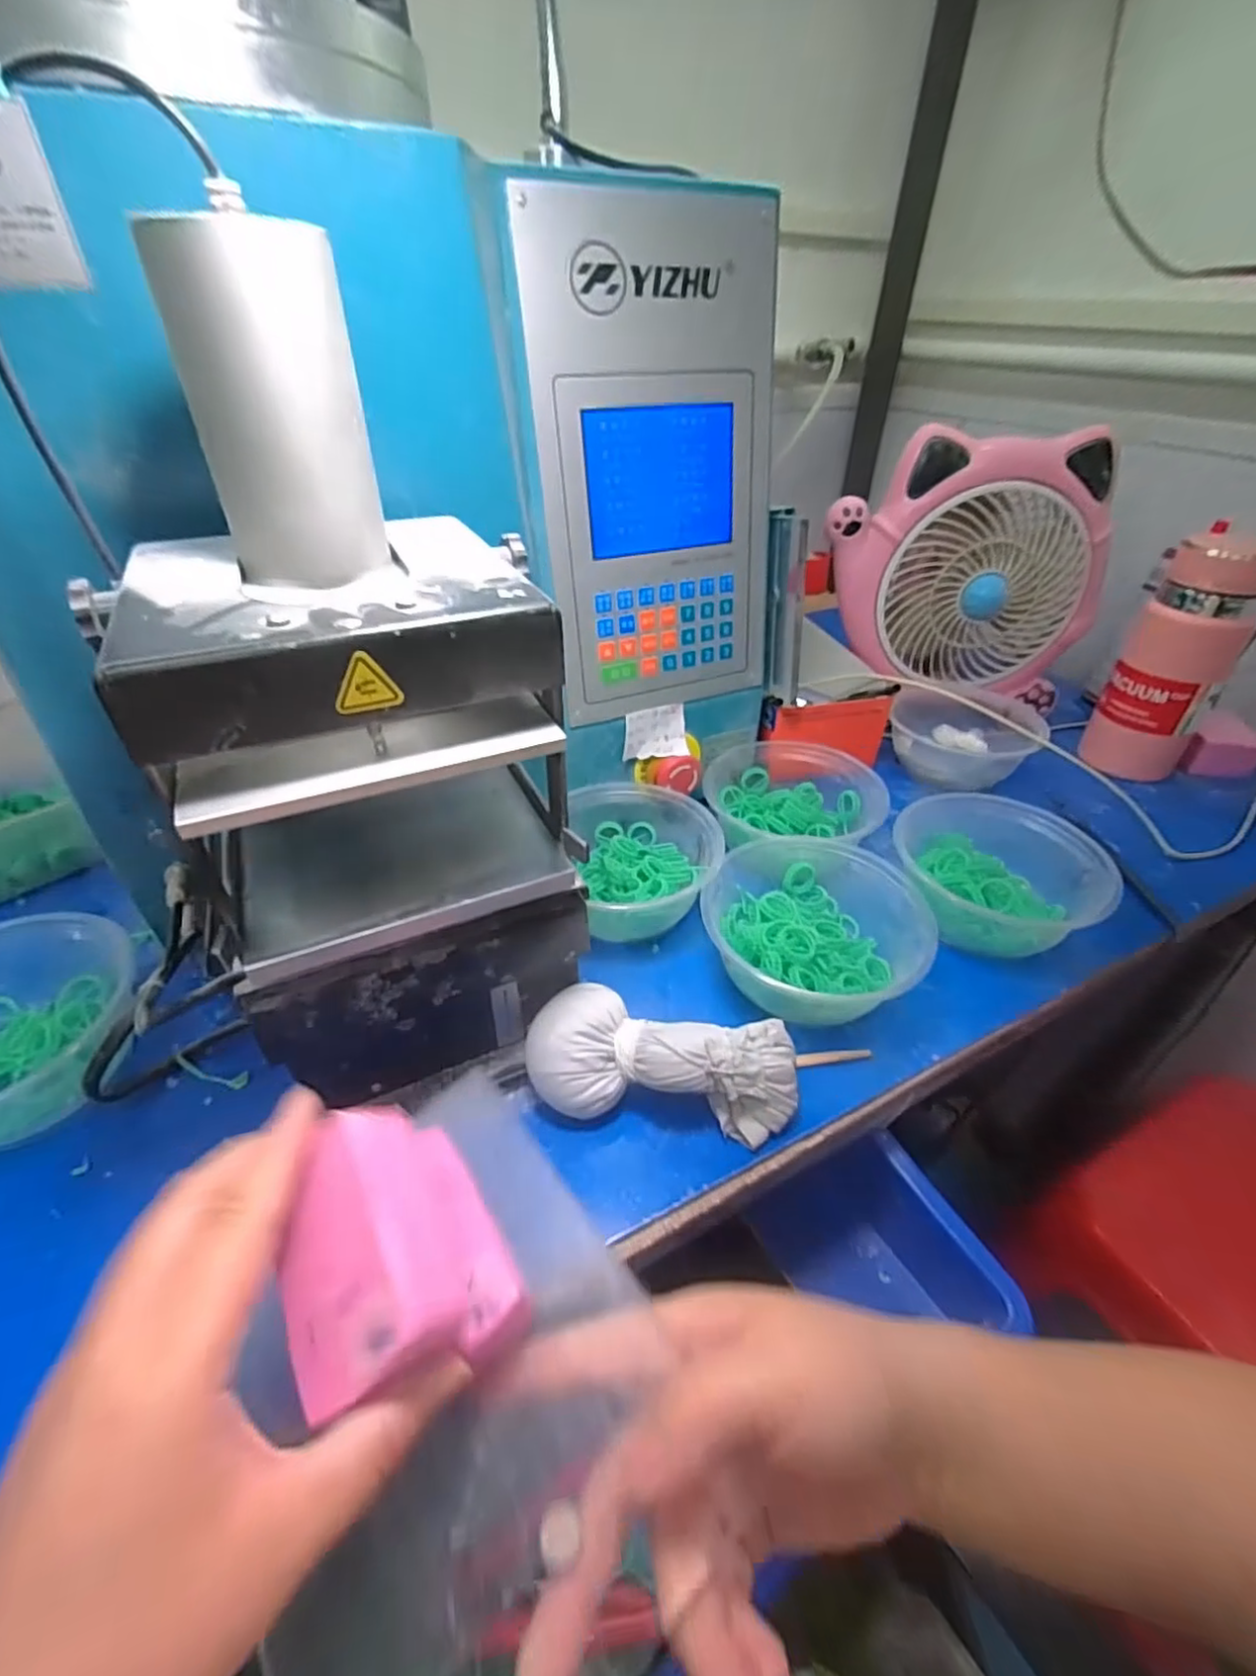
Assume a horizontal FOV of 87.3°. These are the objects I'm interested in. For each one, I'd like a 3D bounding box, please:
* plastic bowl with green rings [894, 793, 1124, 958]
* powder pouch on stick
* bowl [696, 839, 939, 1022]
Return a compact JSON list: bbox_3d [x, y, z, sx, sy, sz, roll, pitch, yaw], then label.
[{"bbox_3d":[0.256,0.022,0.457,0.133,0.053,0.117,26,45,28],"label":"plastic bowl with green rings"},{"bbox_3d":[0.024,0.122,0.352,0.155,0.056,0.055,4,38,4],"label":"powder pouch on stick"},{"bbox_3d":[0.114,0.061,0.420,0.131,0.063,0.130,1,38,-1],"label":"bowl"}]

